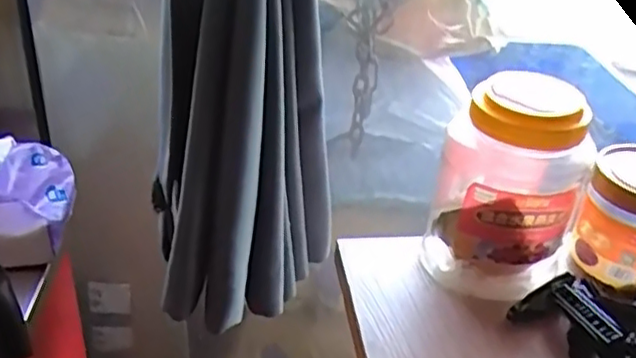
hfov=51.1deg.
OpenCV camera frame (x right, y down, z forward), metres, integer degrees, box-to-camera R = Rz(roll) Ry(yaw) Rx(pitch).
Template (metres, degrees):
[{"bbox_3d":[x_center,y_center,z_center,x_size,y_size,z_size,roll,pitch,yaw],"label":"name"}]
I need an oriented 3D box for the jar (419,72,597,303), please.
[{"bbox_3d":[0.158,0.004,0.548,0.113,0.176,0.103,14,33,16],"label":"jar"}]

